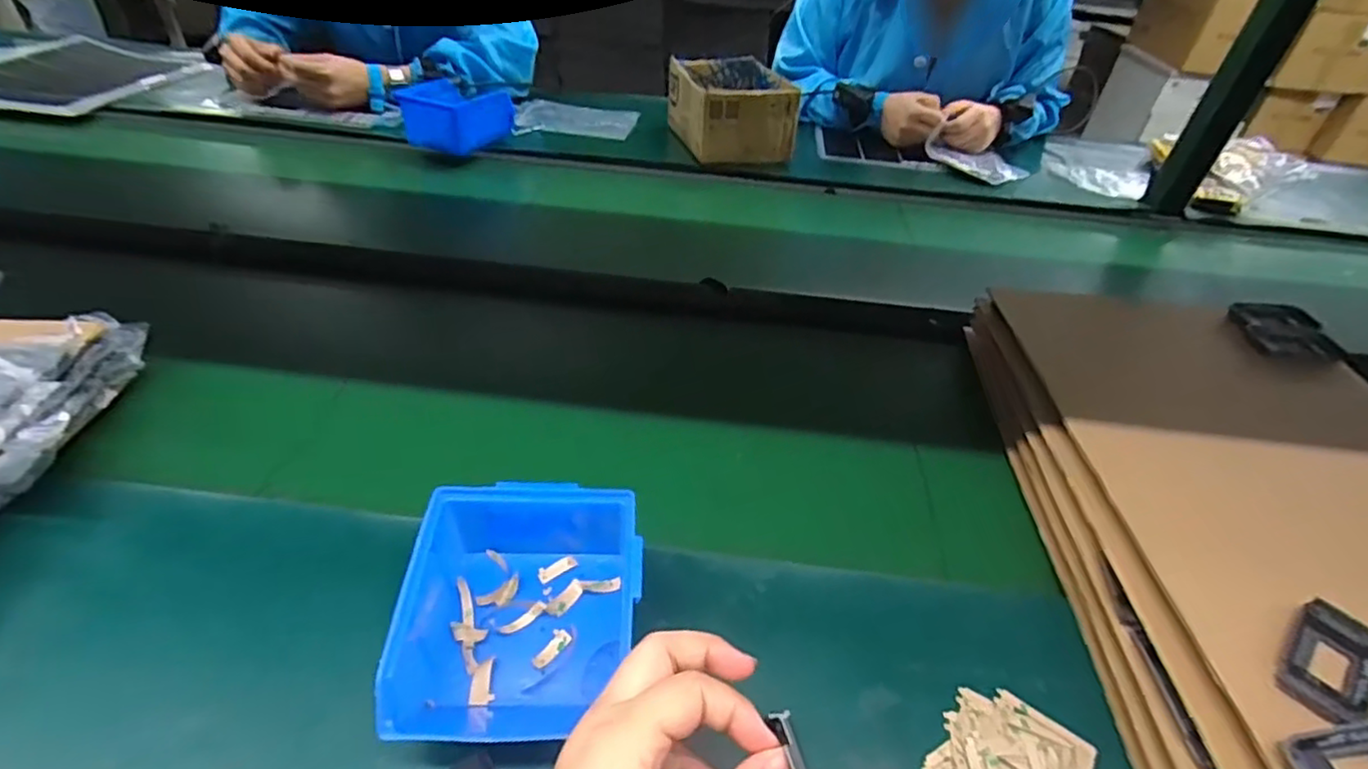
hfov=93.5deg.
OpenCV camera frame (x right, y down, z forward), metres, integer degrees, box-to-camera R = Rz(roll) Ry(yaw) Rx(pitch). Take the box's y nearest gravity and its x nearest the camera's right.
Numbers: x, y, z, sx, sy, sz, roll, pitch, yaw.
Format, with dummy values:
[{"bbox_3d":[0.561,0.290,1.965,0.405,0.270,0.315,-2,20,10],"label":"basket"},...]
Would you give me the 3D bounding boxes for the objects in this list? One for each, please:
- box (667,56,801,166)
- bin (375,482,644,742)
[{"bbox_3d":[0.075,-0.431,1.010,0.155,0.106,0.208,-9,42,-16],"label":"box"},{"bbox_3d":[-0.090,0.128,0.373,0.121,0.075,0.134,2,40,-4],"label":"bin"}]

